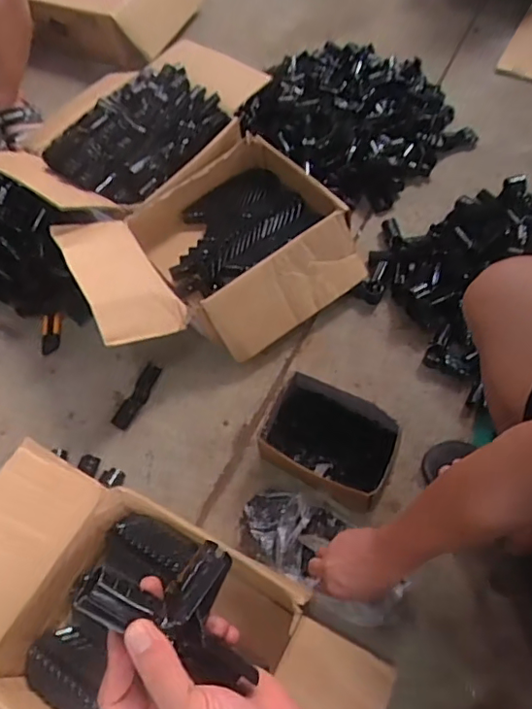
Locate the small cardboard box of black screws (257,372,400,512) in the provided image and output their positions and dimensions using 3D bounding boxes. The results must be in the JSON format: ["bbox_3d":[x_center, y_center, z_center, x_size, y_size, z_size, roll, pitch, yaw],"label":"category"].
[{"bbox_3d":[0.097,0.136,0.869,0.185,0.097,0.138,21,65,14],"label":"small cardboard box of black screws"}]

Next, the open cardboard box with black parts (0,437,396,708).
[{"bbox_3d":[-0.172,0.395,0.696,0.520,0.183,0.379,24,65,15],"label":"open cardboard box with black parts"}]

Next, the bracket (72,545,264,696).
[{"bbox_3d":[-0.066,0.180,0.370,0.097,0.043,0.085,-14,61,-4],"label":"bracket"}]

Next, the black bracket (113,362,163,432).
[{"bbox_3d":[-0.222,0.072,0.961,0.033,0.013,0.122,22,65,15],"label":"black bracket"}]

